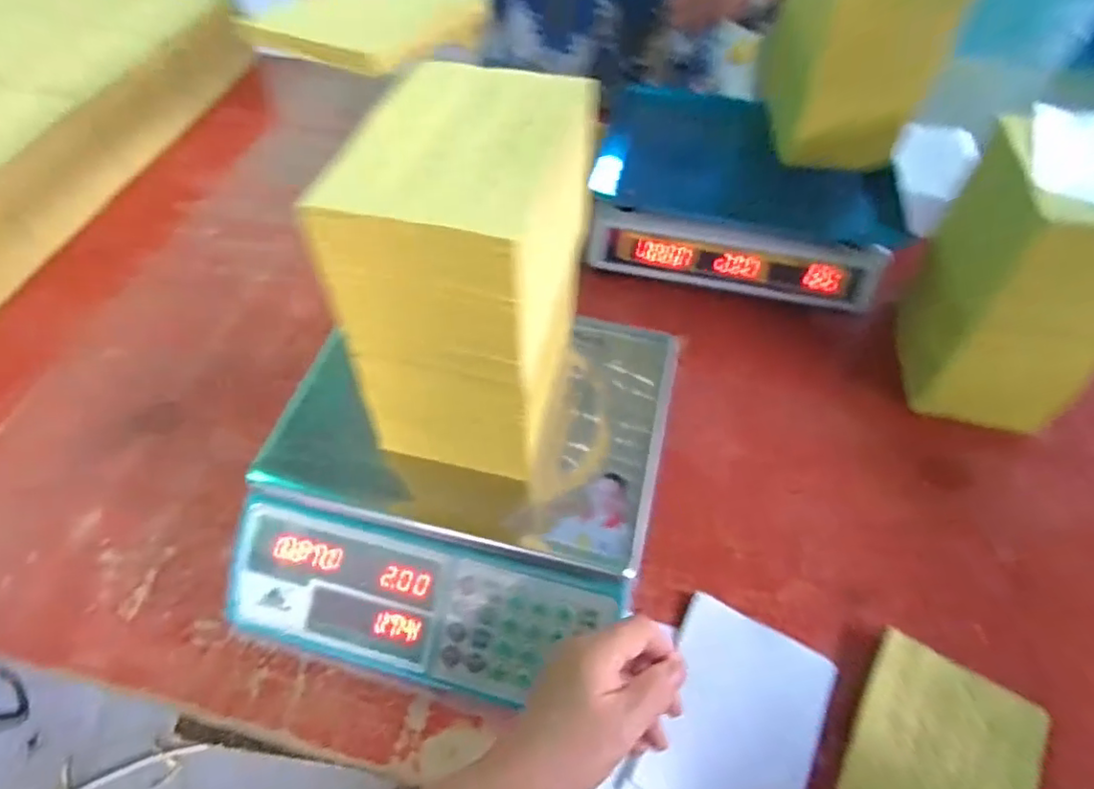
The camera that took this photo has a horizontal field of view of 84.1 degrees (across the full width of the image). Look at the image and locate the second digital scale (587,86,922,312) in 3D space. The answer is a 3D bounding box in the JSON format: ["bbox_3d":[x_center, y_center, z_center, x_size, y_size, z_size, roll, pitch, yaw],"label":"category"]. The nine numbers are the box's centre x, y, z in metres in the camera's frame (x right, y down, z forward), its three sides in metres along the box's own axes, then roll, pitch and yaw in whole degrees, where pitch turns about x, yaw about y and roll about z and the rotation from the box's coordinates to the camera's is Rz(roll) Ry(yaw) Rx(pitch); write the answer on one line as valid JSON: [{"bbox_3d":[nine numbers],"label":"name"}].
[{"bbox_3d":[0.219,-0.232,0.708,0.332,0.092,0.235,13,57,8],"label":"second digital scale"}]

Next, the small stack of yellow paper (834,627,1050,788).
[{"bbox_3d":[0.275,0.266,0.427,0.111,0.015,0.159,24,61,25],"label":"small stack of yellow paper"}]

